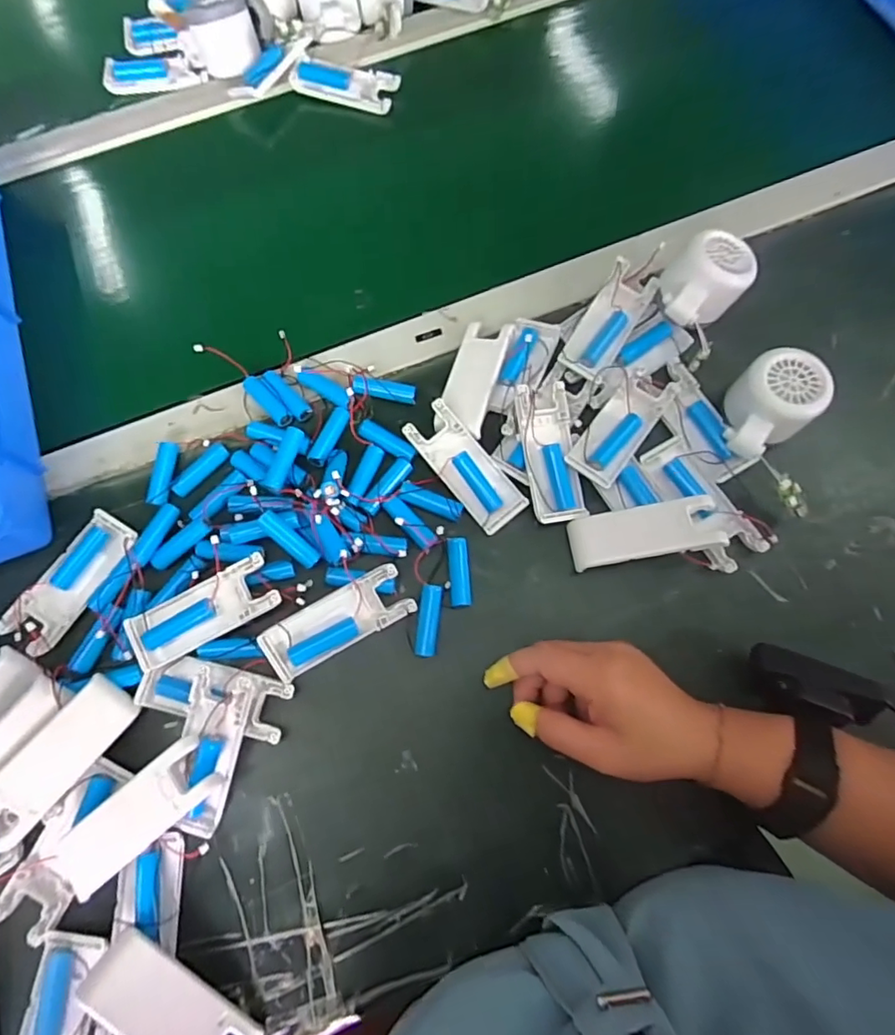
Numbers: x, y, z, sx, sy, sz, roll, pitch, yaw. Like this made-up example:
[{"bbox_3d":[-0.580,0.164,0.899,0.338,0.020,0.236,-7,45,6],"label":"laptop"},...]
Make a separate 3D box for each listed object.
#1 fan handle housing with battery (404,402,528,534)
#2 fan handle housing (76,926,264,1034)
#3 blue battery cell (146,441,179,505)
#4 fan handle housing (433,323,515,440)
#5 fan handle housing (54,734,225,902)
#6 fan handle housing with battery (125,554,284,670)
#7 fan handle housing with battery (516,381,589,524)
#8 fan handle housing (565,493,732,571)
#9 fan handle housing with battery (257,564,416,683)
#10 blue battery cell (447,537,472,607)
[{"bbox_3d":[0.015,-0.039,0.420,0.040,0.020,0.104,-38,77,-10],"label":"fan handle housing with battery"},{"bbox_3d":[-0.162,0.289,0.319,0.100,0.015,0.042,38,53,6],"label":"fan handle housing"},{"bbox_3d":[-0.223,-0.034,0.430,0.015,0.013,0.050,6,74,2],"label":"blue battery cell"},{"bbox_3d":[0.021,-0.114,0.436,0.039,0.012,0.102,17,74,5],"label":"fan handle housing"},{"bbox_3d":[-0.196,0.189,0.349,0.105,0.023,0.041,-40,77,-11],"label":"fan handle housing"},{"bbox_3d":[-0.172,0.066,0.386,0.104,0.022,0.039,-26,75,-7],"label":"fan handle housing with battery"},{"bbox_3d":[0.079,-0.050,0.415,0.040,0.021,0.103,-9,74,-2],"label":"fan handle housing with battery"},{"bbox_3d":[0.143,0.011,0.398,0.103,0.021,0.041,-12,73,14],"label":"fan handle housing"},{"bbox_3d":[-0.077,0.073,0.384,0.103,0.017,0.038,-29,75,-8],"label":"fan handle housing with battery"},{"bbox_3d":[0.009,0.041,0.405,0.016,0.014,0.051,-4,73,-1],"label":"blue battery cell"}]

